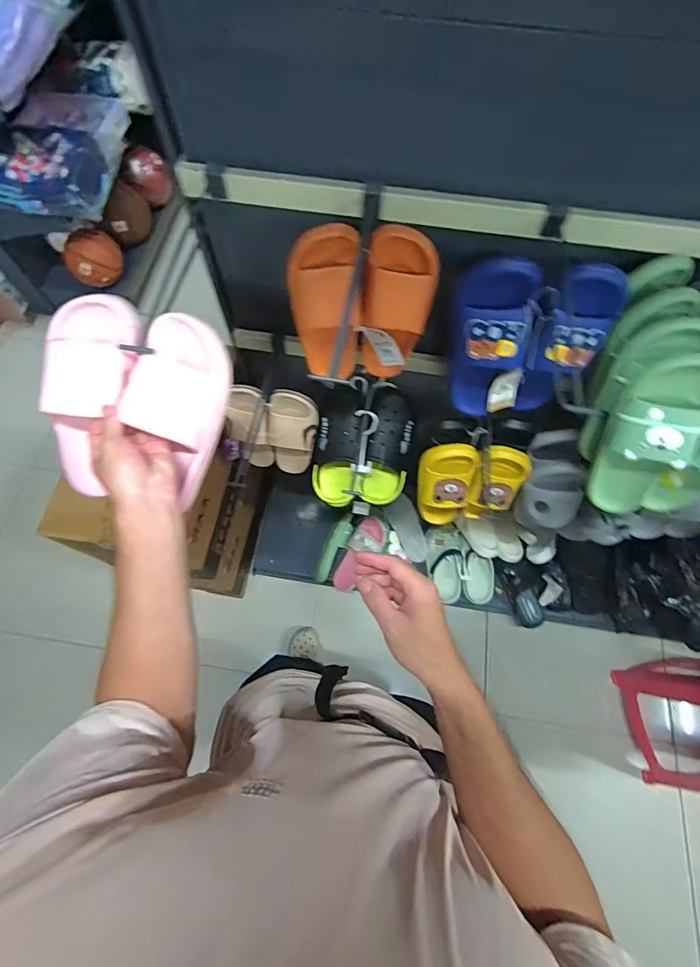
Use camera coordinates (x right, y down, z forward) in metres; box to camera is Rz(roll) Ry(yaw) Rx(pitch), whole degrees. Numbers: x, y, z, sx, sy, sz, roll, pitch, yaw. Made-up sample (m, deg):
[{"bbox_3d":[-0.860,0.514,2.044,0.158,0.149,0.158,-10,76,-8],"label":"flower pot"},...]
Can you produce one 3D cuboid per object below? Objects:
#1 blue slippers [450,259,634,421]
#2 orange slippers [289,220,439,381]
[{"bbox_3d":[0.268,-0.205,0.667,0.235,0.270,0.085,8,51,3],"label":"blue slippers"},{"bbox_3d":[0.018,-0.273,0.692,0.221,0.255,0.090,-3,50,1],"label":"orange slippers"}]

